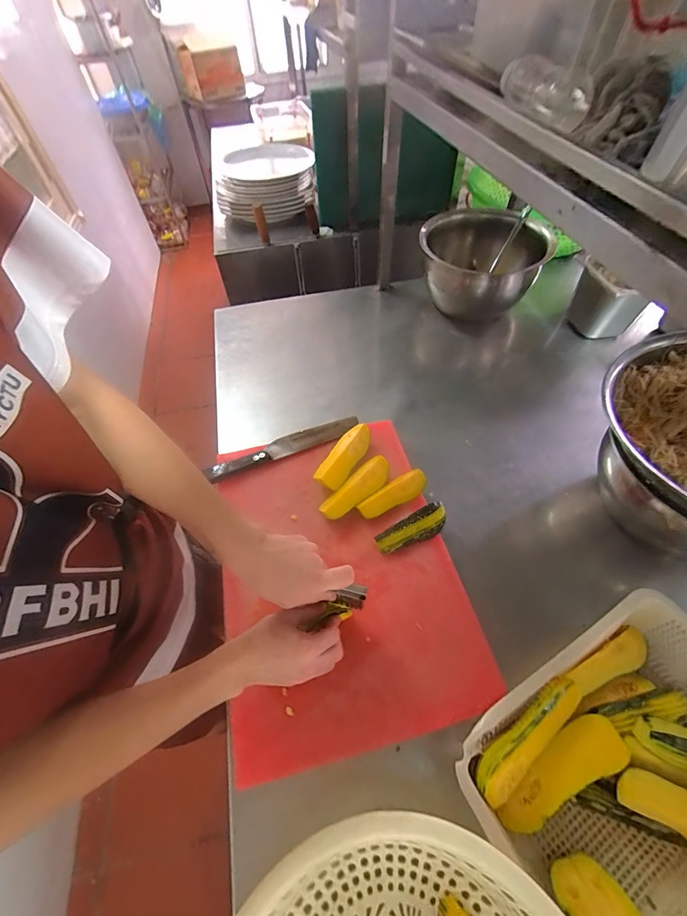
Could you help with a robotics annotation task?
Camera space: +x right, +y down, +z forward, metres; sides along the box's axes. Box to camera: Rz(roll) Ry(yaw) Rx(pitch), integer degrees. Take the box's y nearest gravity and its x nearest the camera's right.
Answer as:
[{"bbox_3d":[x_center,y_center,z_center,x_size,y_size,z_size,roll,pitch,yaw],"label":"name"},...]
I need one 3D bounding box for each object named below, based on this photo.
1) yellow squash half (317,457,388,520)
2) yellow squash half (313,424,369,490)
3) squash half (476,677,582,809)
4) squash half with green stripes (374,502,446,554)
[{"bbox_3d":[0.024,0.056,0.634,0.054,0.035,0.146,37,64,25],"label":"yellow squash half"},{"bbox_3d":[0.004,-0.003,0.659,0.056,0.040,0.144,25,60,19],"label":"yellow squash half"},{"bbox_3d":[0.203,0.309,0.402,0.154,0.047,0.048,-36,61,-20],"label":"squash half"},{"bbox_3d":[0.111,0.115,0.575,0.120,0.037,0.038,-26,57,-14],"label":"squash half with green stripes"}]

